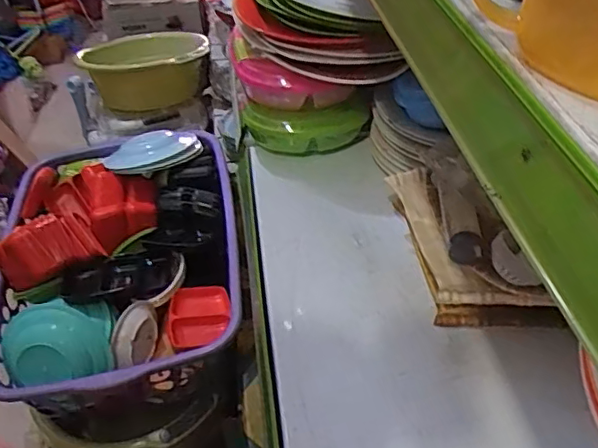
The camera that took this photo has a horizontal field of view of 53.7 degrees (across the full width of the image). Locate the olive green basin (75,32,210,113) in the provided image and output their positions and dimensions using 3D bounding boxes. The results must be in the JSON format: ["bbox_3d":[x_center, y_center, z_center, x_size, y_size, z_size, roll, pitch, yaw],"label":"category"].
[{"bbox_3d":[-0.310,-0.326,1.197,0.236,0.103,0.208,-11,43,-12],"label":"olive green basin"}]

